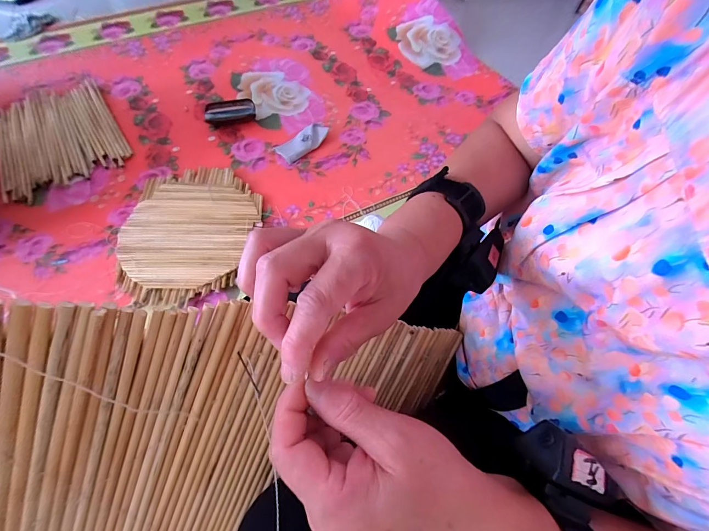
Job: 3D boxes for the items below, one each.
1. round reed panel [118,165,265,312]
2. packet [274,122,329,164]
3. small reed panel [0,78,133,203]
[{"bbox_3d":[-0.422,-0.096,0.863,0.339,0.026,0.410,-8,61,-5],"label":"round reed panel"},{"bbox_3d":[-0.160,-0.395,1.038,0.178,0.019,0.086,-40,68,-20],"label":"packet"},{"bbox_3d":[-0.940,-0.418,1.043,0.337,0.025,0.494,-30,65,-16],"label":"small reed panel"}]

